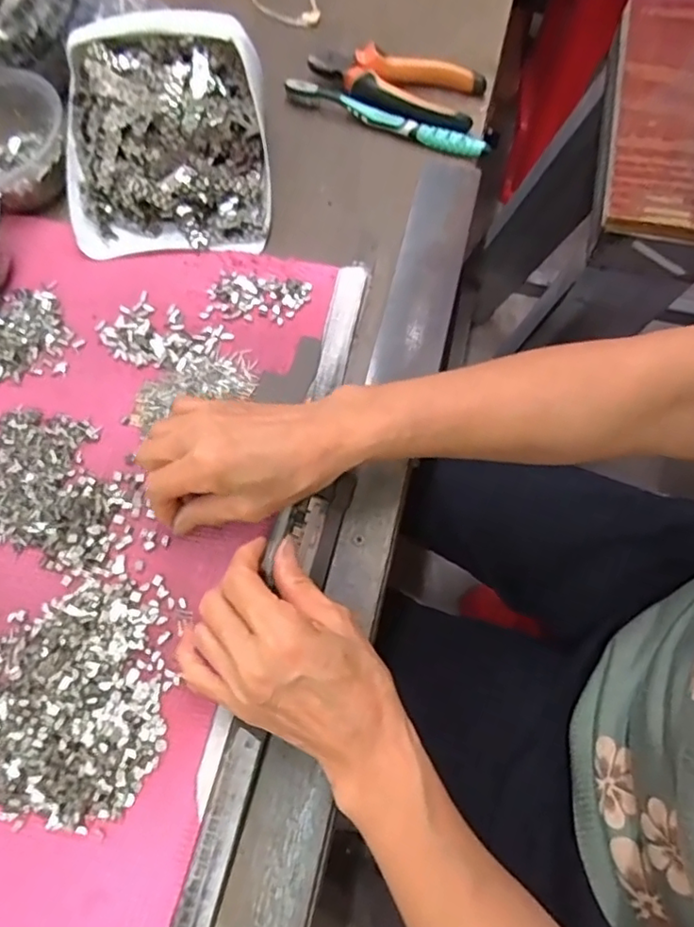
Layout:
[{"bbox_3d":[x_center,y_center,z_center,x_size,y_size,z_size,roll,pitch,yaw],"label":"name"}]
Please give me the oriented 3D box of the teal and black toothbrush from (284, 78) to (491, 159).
[{"bbox_3d":[0.031,-0.294,0.511,0.185,0.009,0.017,26,73,12],"label":"teal and black toothbrush"}]

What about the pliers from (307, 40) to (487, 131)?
[{"bbox_3d":[0.040,-0.329,0.520,0.148,0.018,0.071,17,72,9],"label":"pliers"}]

